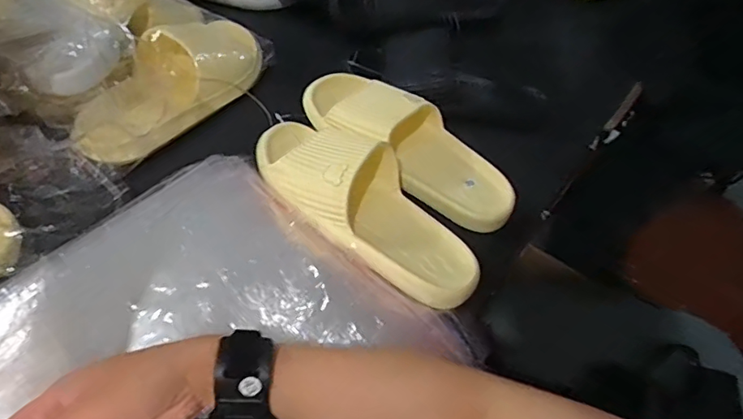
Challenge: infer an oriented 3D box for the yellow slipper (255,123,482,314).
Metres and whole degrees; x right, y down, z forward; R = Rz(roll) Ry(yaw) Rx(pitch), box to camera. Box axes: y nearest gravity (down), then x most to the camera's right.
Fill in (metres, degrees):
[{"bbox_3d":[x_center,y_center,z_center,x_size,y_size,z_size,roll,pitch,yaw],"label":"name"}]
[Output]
[{"bbox_3d":[-0.005,-0.009,0.485,0.250,0.062,0.108,38,52,16],"label":"yellow slipper"}]

